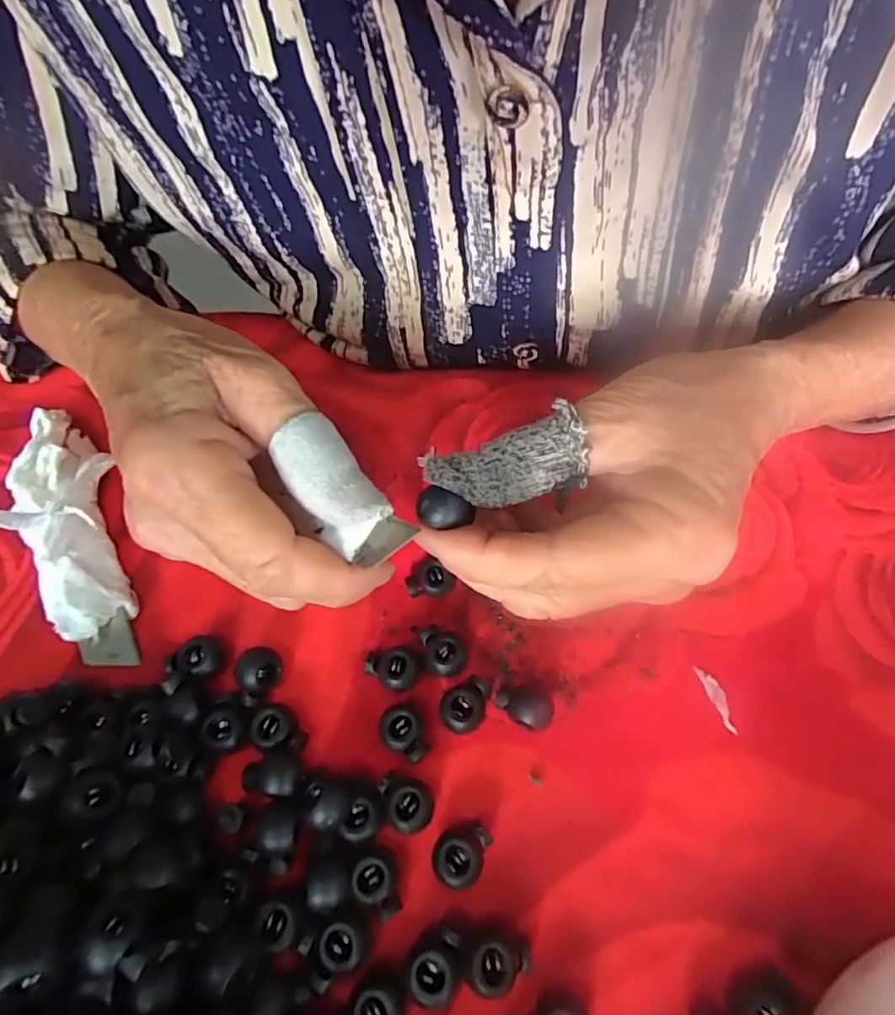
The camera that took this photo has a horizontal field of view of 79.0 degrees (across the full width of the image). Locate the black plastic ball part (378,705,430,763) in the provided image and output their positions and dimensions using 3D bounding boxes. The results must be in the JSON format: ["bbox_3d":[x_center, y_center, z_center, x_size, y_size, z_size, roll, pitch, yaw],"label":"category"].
[{"bbox_3d":[-0.015,0.078,0.186,0.013,0.011,0.018,-31,66,-12],"label":"black plastic ball part"}]

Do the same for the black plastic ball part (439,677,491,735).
[{"bbox_3d":[0.006,0.069,0.190,0.015,0.011,0.020,14,65,9],"label":"black plastic ball part"}]

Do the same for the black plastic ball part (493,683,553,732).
[{"bbox_3d":[0.026,0.069,0.188,0.019,0.012,0.013,14,65,10],"label":"black plastic ball part"}]

